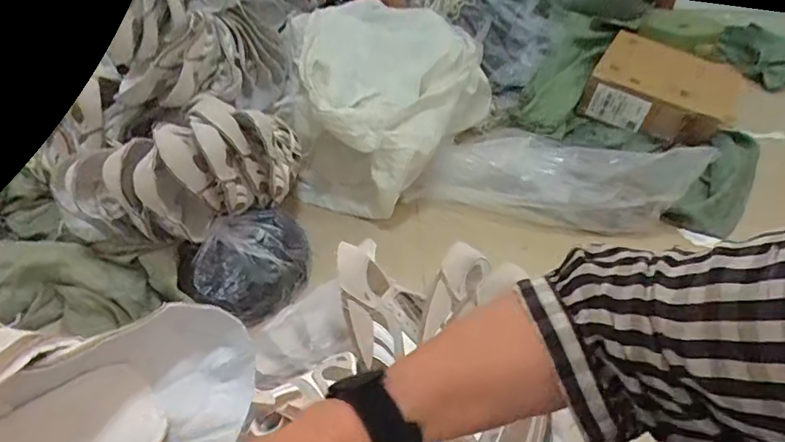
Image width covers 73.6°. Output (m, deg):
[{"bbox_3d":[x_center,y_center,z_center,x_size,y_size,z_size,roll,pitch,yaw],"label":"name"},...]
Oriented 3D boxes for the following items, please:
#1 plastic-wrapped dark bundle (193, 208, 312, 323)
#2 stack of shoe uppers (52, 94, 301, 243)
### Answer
[{"bbox_3d":[-0.260,0.070,0.996,0.178,0.099,0.215,18,40,19],"label":"plastic-wrapped dark bundle"},{"bbox_3d":[-0.351,-0.106,0.964,0.198,0.206,0.416,28,44,29],"label":"stack of shoe uppers"}]

